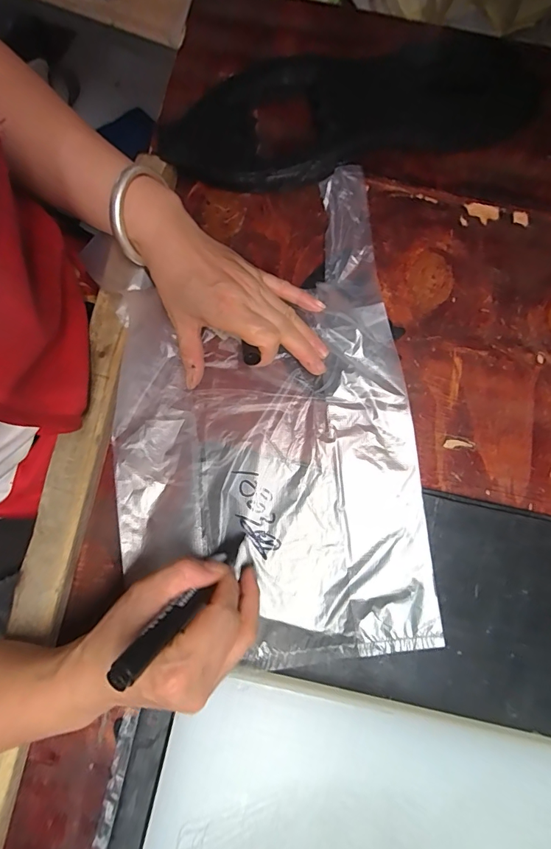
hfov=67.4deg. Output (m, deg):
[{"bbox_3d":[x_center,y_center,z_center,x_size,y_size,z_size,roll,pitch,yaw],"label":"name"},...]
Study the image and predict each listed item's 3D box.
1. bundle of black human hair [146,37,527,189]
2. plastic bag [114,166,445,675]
[{"bbox_3d":[0.066,-0.283,0.371,0.337,0.031,0.113,-14,83,-3],"label":"bundle of black human hair"},{"bbox_3d":[-0.011,-0.003,0.330,0.232,0.025,0.368,-8,83,-1],"label":"plastic bag"}]

